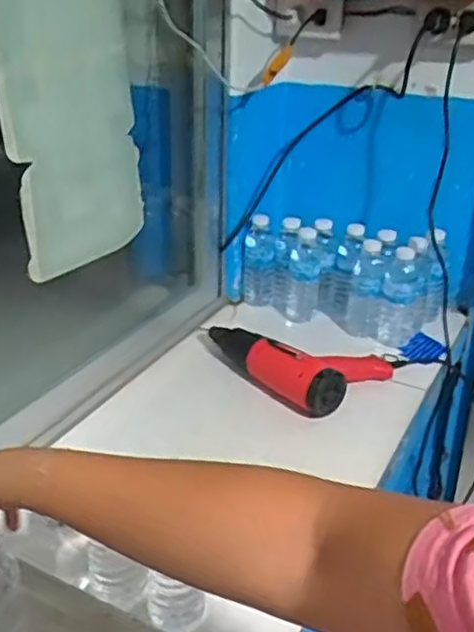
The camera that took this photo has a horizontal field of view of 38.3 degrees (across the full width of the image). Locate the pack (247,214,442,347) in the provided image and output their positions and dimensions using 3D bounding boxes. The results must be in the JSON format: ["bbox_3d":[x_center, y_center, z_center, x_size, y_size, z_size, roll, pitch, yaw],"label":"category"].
[{"bbox_3d":[0.184,-0.077,1.231,0.345,0.164,0.124,14,30,25],"label":"pack"}]

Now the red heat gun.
[{"bbox_3d":[0.097,0.042,1.098,0.208,0.063,0.262,-22,35,-36],"label":"red heat gun"}]

